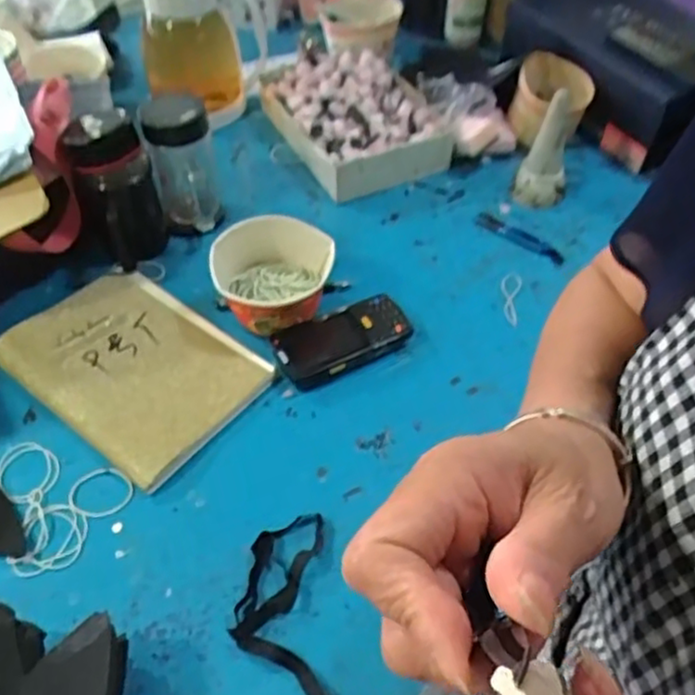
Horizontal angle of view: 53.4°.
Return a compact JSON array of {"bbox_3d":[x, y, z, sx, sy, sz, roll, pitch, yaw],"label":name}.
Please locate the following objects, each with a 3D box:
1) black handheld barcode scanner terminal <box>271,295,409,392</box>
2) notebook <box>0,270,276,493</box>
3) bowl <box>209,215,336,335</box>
[{"bbox_3d":[-0.005,-0.009,0.719,0.147,0.033,0.070,-27,55,-19],"label":"black handheld barcode scanner terminal"},{"bbox_3d":[-0.218,0.014,0.705,0.239,0.028,0.176,32,58,24],"label":"notebook"},{"bbox_3d":[-0.074,-0.072,0.723,0.126,0.082,0.109,-16,52,-12],"label":"bowl"}]

